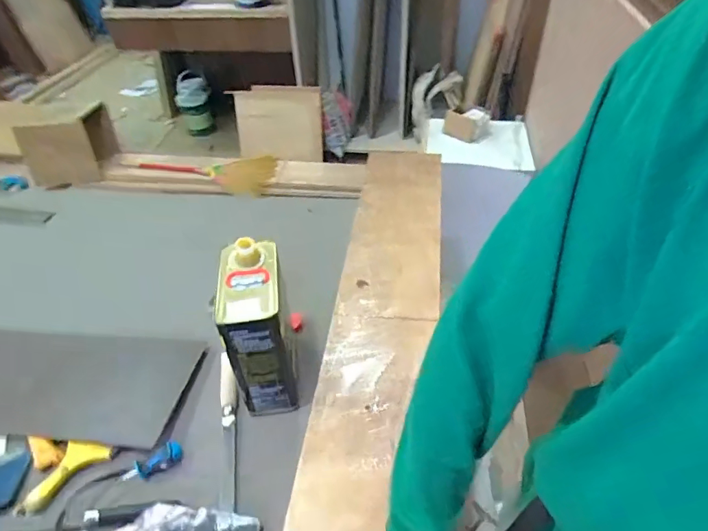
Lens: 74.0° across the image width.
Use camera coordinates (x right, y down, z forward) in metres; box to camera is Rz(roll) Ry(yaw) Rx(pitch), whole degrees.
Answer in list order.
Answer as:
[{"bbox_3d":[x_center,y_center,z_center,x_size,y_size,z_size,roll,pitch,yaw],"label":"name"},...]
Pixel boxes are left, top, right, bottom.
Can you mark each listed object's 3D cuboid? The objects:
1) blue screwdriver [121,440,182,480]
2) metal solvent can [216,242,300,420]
[{"bbox_3d":[-0.313,0.310,0.736,0.088,0.031,0.037,-30,48,-24],"label":"blue screwdriver"},{"bbox_3d":[-0.152,0.108,0.768,0.091,0.253,0.157,-9,43,-4],"label":"metal solvent can"}]

